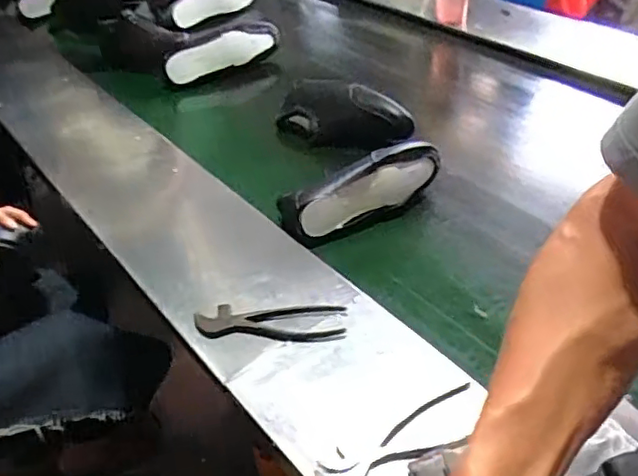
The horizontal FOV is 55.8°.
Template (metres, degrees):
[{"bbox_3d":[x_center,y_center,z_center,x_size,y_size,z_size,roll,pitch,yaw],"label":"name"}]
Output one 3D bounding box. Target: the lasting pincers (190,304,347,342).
[{"bbox_3d":[-0.063,0.108,0.773,0.190,0.013,0.051,-1,40,6],"label":"lasting pincers"}]

